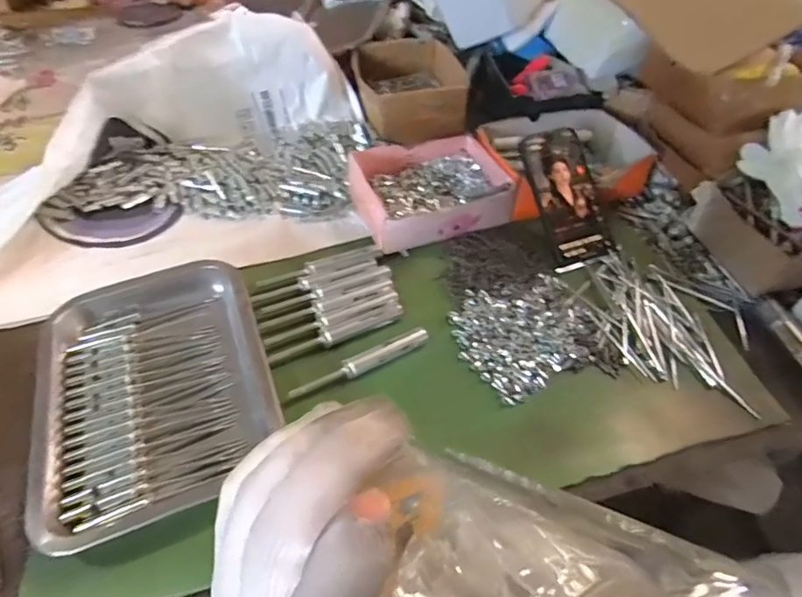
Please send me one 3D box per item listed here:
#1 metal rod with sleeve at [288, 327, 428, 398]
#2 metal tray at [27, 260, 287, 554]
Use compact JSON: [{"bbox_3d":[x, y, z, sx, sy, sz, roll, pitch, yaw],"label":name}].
[{"bbox_3d":[-0.038,0.062,0.478,0.141,0.019,0.017,-20,52,-18],"label":"metal rod with sleeve"},{"bbox_3d":[-0.223,0.072,0.454,0.189,0.037,0.264,-18,52,-17],"label":"metal tray"}]

